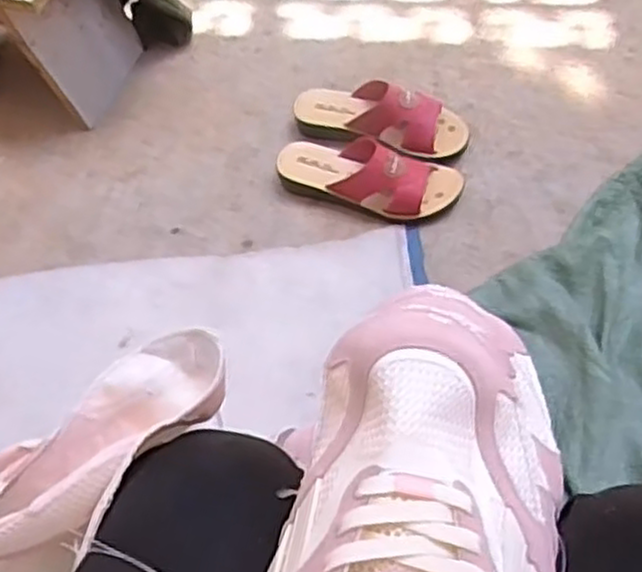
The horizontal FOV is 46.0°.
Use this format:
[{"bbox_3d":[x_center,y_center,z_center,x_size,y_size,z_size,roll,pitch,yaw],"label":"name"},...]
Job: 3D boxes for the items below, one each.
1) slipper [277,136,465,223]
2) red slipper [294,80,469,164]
[{"bbox_3d":[0.056,-0.135,0.930,0.229,0.081,0.080,10,62,12],"label":"slipper"},{"bbox_3d":[0.077,-0.221,0.979,0.226,0.082,0.089,20,65,16],"label":"red slipper"}]

